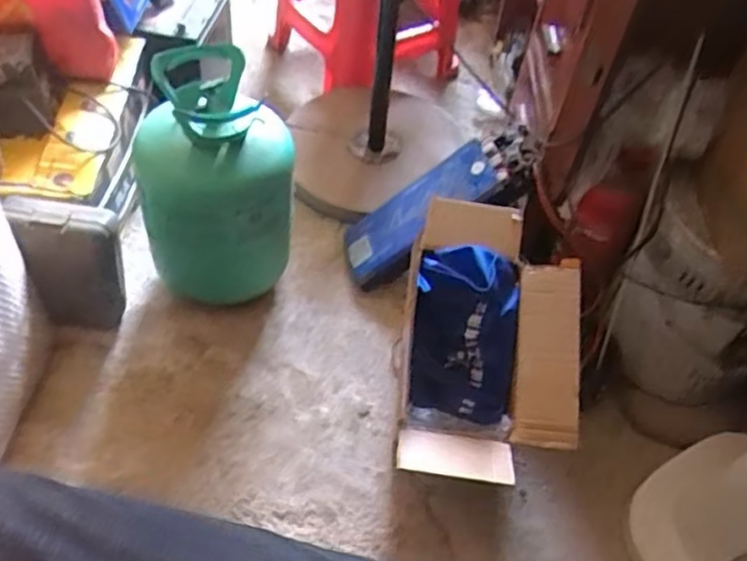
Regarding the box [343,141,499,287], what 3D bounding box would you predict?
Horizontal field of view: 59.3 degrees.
[{"bbox_3d":[0.076,-0.122,1.193,0.047,0.324,0.112,30,38,-36],"label":"box"}]

